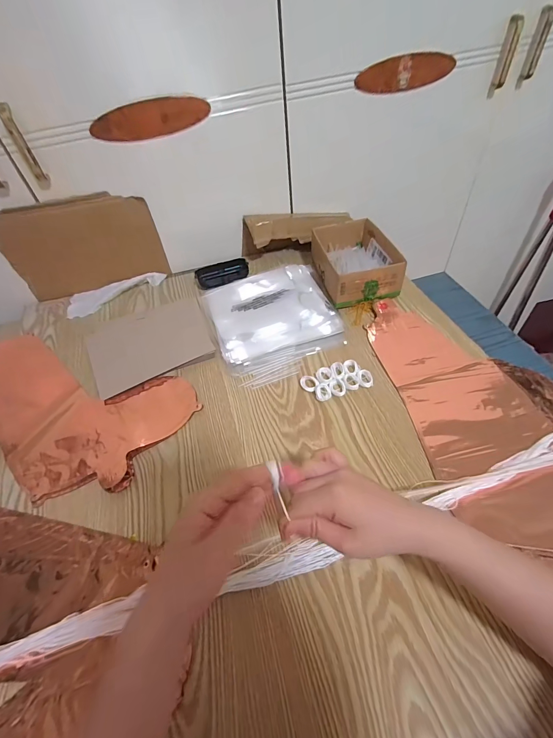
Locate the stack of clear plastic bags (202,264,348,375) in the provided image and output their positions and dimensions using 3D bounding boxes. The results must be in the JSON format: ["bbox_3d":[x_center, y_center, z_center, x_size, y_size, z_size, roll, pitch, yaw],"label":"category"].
[{"bbox_3d":[-0.008,-0.107,0.608,0.214,0.019,0.236,-16,51,-7],"label":"stack of clear plastic bags"}]

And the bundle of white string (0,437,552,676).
[{"bbox_3d":[0.000,0.200,0.351,0.779,0.015,0.038,-17,51,-8],"label":"bundle of white string"}]

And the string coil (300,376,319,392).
[{"bbox_3d":[0.049,0.021,0.503,0.028,0.008,0.022,21,56,22],"label":"string coil"}]

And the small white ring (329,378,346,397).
[{"bbox_3d":[0.090,0.027,0.492,0.023,0.009,0.026,4,51,10],"label":"small white ring"}]

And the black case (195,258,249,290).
[{"bbox_3d":[-0.112,-0.199,0.696,0.107,0.027,0.045,-17,51,-8],"label":"black case"}]

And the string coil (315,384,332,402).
[{"bbox_3d":[0.068,0.034,0.488,0.023,0.010,0.025,-3,50,4],"label":"string coil"}]

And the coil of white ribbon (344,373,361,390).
[{"bbox_3d":[0.112,0.018,0.497,0.023,0.008,0.026,0,50,6],"label":"coil of white ribbon"}]

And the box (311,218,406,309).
[{"bbox_3d":[0.147,-0.207,0.639,0.125,0.067,0.186,-9,50,-1],"label":"box"}]

